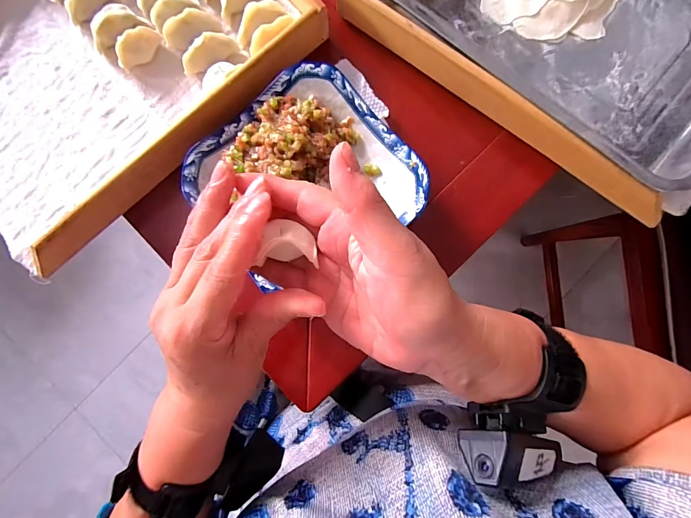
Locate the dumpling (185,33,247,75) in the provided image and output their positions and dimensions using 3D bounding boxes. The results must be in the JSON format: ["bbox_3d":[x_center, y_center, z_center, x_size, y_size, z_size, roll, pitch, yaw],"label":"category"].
[{"bbox_3d":[-0.134,-0.205,0.345,0.057,0.026,0.023,-16,89,-1],"label":"dumpling"}]

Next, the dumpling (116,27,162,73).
[{"bbox_3d":[-0.207,-0.210,0.344,0.049,0.029,0.015,-37,90,-1],"label":"dumpling"}]

